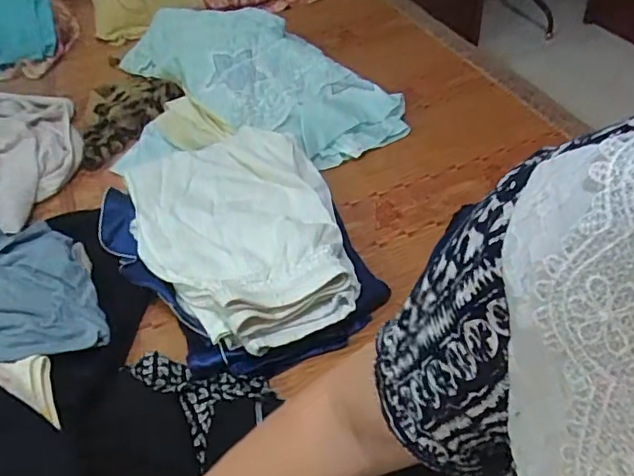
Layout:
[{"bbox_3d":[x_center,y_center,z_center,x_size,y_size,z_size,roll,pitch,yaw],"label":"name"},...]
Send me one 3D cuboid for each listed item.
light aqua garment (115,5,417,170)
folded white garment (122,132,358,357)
[{"bbox_3d":[-0.126,-0.346,1.124,0.301,0.110,0.599,-34,52,-23],"label":"light aqua garment"},{"bbox_3d":[-0.116,-0.034,0.802,0.273,0.071,0.412,-15,47,-8],"label":"folded white garment"}]

